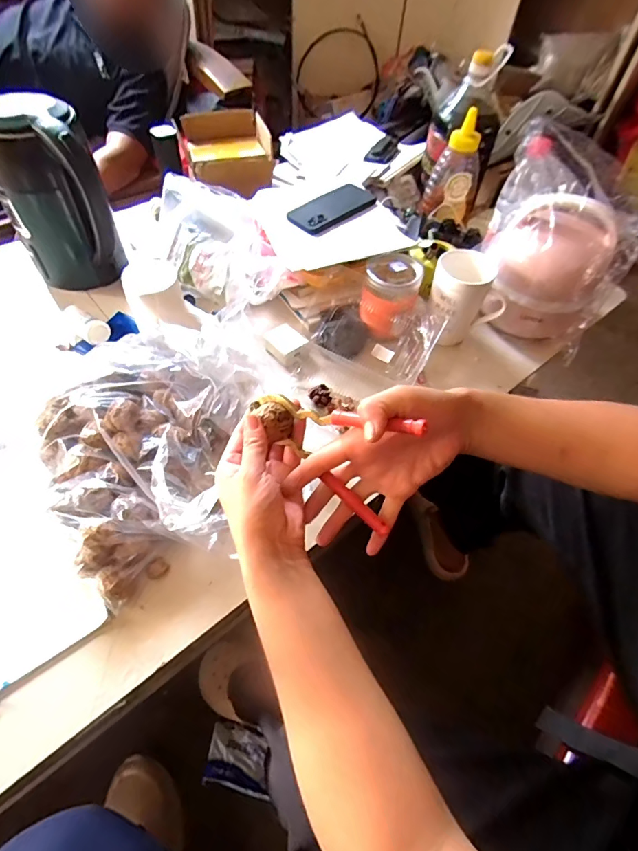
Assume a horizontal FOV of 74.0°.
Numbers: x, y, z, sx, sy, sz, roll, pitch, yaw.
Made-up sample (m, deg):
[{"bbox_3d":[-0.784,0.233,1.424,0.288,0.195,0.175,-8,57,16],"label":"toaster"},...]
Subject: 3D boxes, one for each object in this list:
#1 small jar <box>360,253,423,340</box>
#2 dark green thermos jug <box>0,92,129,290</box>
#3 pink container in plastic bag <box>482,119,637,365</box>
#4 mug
[{"bbox_3d":[0.109,-0.200,0.648,0.080,0.087,0.091,18,55,9],"label":"small jar"},{"bbox_3d":[-0.376,-0.321,0.616,0.139,0.238,0.098,-11,56,-11],"label":"dark green thermos jug"},{"bbox_3d":[0.364,-0.275,0.642,0.216,0.247,0.192,22,56,12],"label":"pink container in plastic bag"},{"bbox_3d":[0.221,-0.189,0.648,0.106,0.127,0.085,18,55,9],"label":"mug"}]

